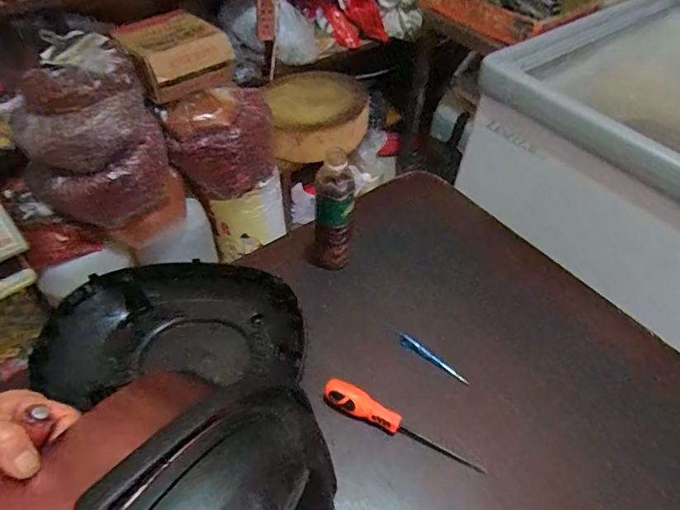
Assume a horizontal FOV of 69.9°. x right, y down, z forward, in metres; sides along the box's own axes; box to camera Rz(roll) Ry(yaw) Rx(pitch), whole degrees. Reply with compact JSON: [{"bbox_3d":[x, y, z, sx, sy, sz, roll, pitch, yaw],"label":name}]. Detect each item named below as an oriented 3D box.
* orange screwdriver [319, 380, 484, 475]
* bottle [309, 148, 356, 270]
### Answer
[{"bbox_3d":[0.077,0.220,0.622,0.212,0.030,0.036,21,52,14],"label":"orange screwdriver"},{"bbox_3d":[-0.012,-0.054,0.725,0.062,0.181,0.051,12,50,7],"label":"bottle"}]

